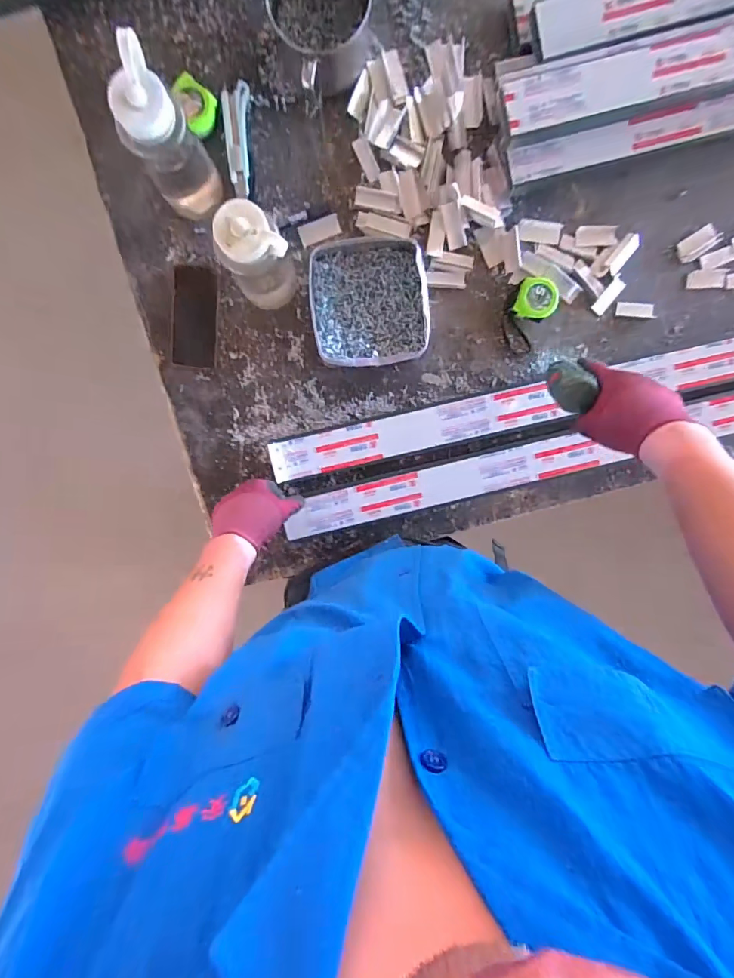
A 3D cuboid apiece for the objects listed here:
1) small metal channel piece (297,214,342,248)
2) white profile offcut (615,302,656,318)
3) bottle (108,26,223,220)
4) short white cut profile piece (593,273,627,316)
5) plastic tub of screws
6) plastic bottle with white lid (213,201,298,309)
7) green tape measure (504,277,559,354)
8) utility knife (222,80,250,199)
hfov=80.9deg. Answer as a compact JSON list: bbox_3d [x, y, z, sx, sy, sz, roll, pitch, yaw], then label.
[{"bbox_3d":[-0.078,-0.431,0.717,0.069,0.006,0.035,-20,97,3],"label":"small metal channel piece"},{"bbox_3d":[0.461,-0.308,0.739,0.067,0.007,0.023,6,98,0],"label":"white profile offcut"},{"bbox_3d":[-0.278,-0.472,0.593,0.089,0.208,0.093,0,98,-1],"label":"bottle"},{"bbox_3d":[0.411,-0.329,0.728,0.024,0.011,0.071,36,96,-4],"label":"short white cut profile piece"},{"bbox_3d":[0.004,-0.309,0.711,0.187,0.042,0.207,-4,98,1],"label":"plastic tub of screws"},{"bbox_3d":[-0.155,-0.320,0.620,0.079,0.197,0.078,0,98,0],"label":"plastic bottle with white lid"},{"bbox_3d":[0.267,-0.292,0.717,0.076,0.037,0.117,22,97,-2],"label":"green tape measure"},{"bbox_3d":[-0.209,-0.555,0.691,0.039,0.026,0.158,4,98,0],"label":"utility knife"}]

